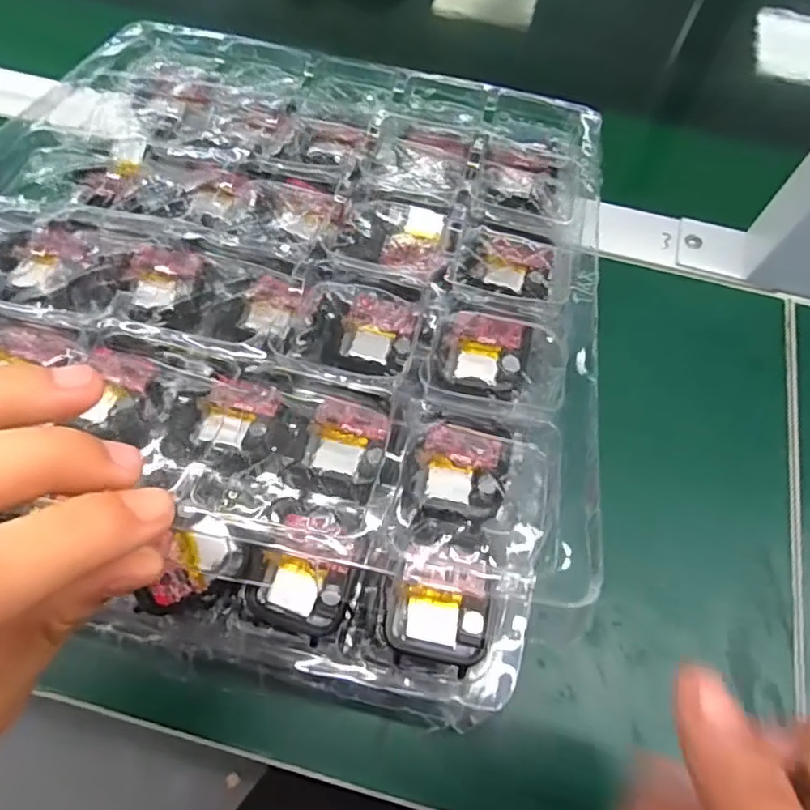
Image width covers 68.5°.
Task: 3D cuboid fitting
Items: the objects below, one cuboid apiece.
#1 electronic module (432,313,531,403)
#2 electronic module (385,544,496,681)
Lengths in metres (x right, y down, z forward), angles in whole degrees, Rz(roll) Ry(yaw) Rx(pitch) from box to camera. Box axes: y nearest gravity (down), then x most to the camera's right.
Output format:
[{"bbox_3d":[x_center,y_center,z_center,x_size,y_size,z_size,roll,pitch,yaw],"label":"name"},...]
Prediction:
[{"bbox_3d":[0.034,-0.021,0.264,0.039,0.010,0.035,13,76,13],"label":"electronic module"},{"bbox_3d":[0.013,0.071,0.212,0.035,0.006,0.039,12,64,4],"label":"electronic module"}]

